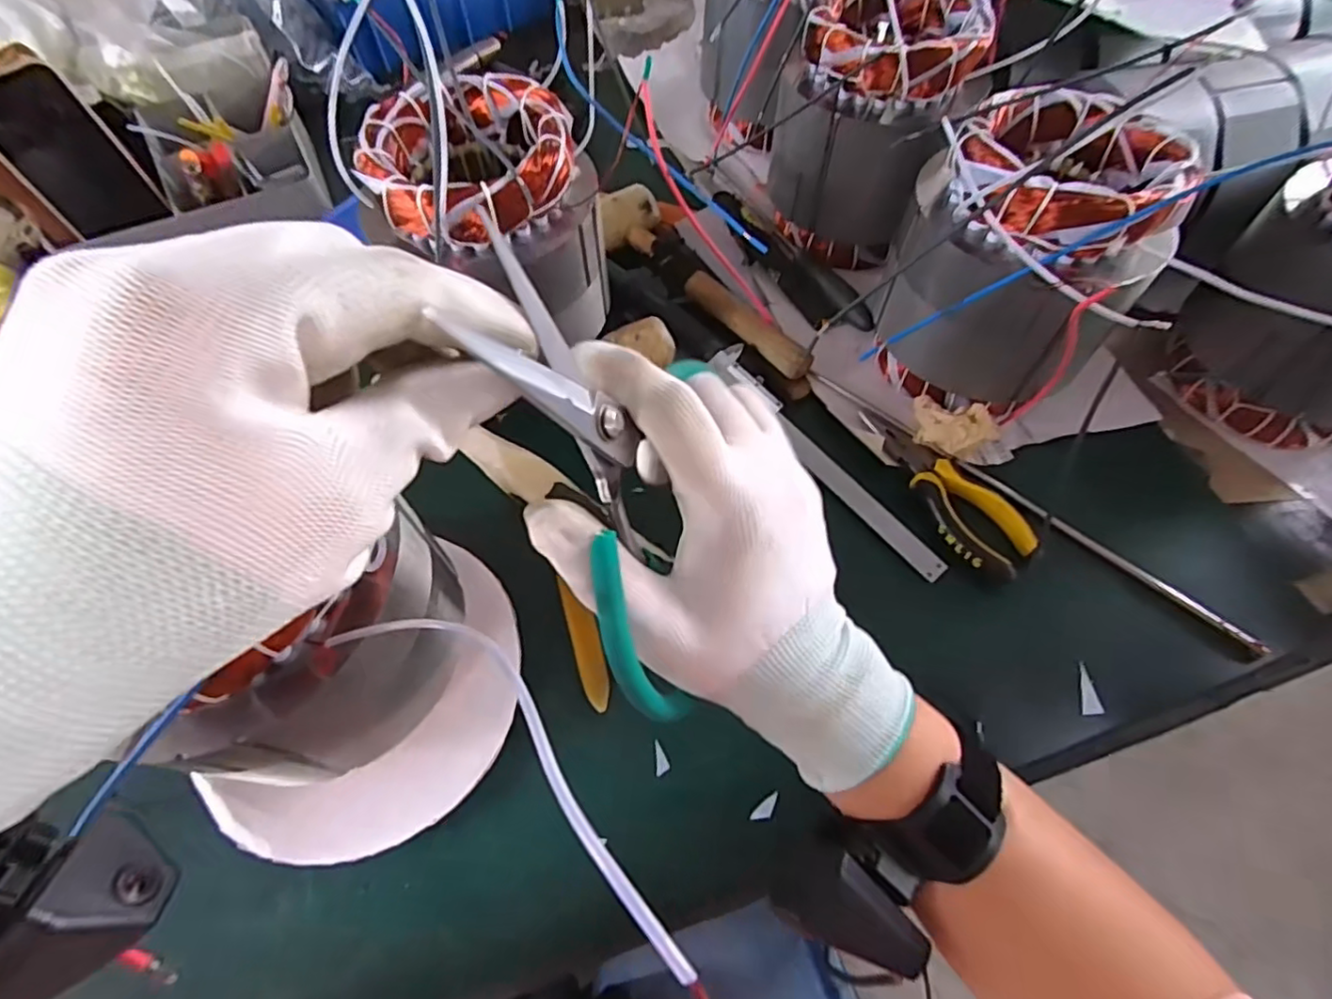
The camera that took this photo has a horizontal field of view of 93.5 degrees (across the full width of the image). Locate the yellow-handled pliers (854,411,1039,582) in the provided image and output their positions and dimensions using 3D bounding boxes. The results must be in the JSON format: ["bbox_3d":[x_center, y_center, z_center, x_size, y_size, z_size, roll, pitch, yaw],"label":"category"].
[{"bbox_3d":[0.192,-0.009,0.441,0.046,0.015,0.146,-34,66,-16],"label":"yellow-handled pliers"}]

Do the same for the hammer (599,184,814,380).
[{"bbox_3d":[0.025,-0.185,0.537,0.066,0.029,0.250,-31,66,-15],"label":"hammer"}]

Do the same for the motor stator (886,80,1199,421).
[{"bbox_3d":[0.235,-0.153,0.422,0.142,0.164,0.142,0,62,1],"label":"motor stator"}]

